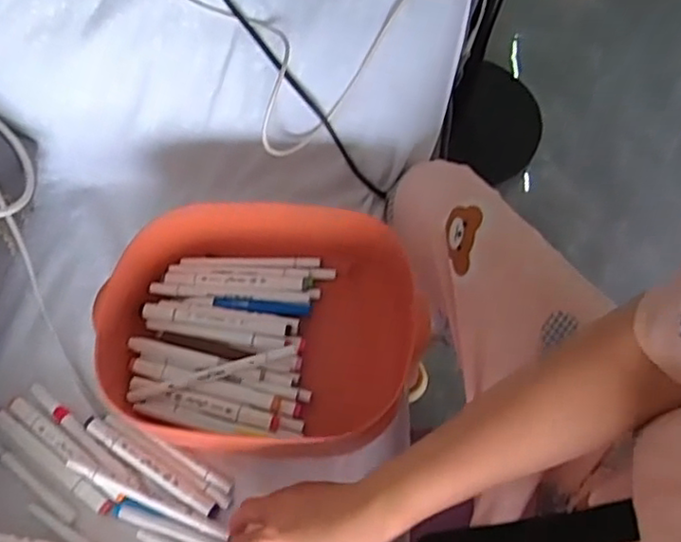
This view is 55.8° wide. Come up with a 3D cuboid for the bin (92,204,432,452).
[{"bbox_3d":[-0.072,0.060,0.603,0.296,0.095,0.222,1,61,-2],"label":"bin"}]

